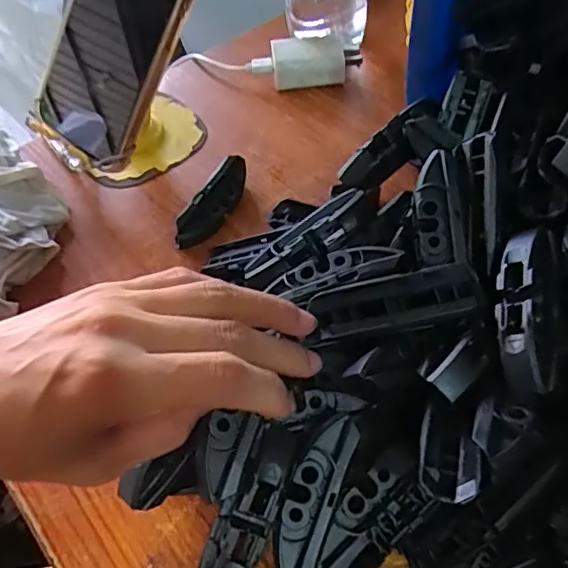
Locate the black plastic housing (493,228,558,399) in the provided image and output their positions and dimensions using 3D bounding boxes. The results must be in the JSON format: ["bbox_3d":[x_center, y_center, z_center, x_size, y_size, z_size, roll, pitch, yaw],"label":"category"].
[{"bbox_3d":[0.099,0.008,0.229,0.023,0.009,0.070,7,67,10],"label":"black plastic housing"}]

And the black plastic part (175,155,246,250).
[{"bbox_3d":[-0.042,-0.049,0.353,0.019,0.022,0.074,23,58,21],"label":"black plastic part"}]

